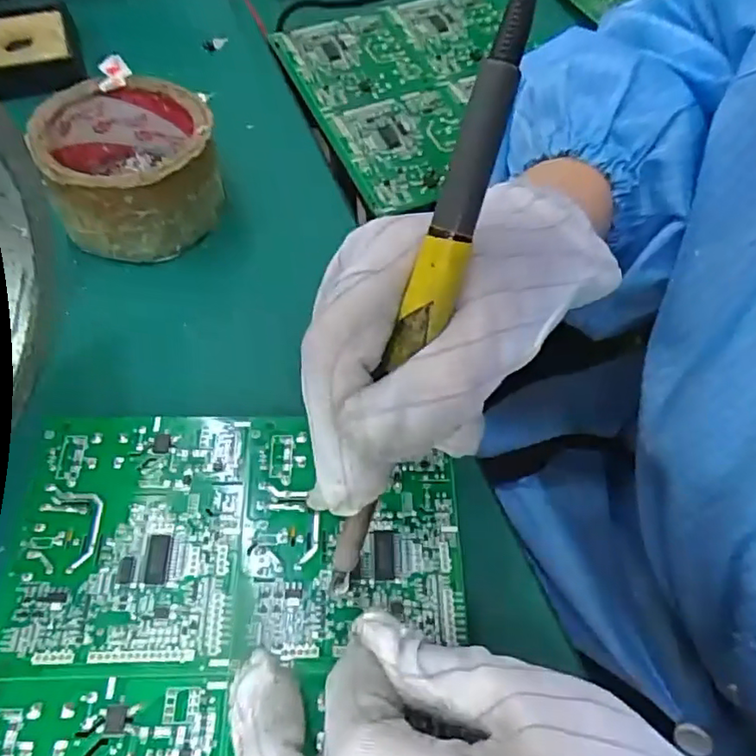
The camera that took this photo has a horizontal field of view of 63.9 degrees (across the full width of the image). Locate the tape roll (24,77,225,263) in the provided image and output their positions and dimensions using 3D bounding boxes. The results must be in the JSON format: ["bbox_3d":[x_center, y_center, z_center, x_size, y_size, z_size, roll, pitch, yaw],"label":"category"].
[{"bbox_3d":[-0.129,-0.112,0.322,0.082,0.055,0.085,0,62,0],"label":"tape roll"}]

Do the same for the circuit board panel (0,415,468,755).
[{"bbox_3d":[-0.053,0.101,0.207,0.162,0.012,0.190,0,57,-1],"label":"circuit board panel"}]

